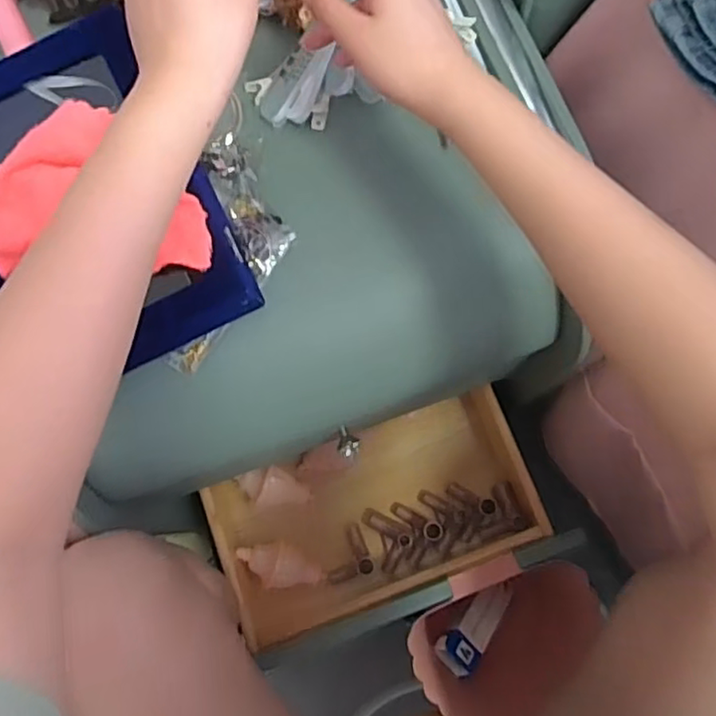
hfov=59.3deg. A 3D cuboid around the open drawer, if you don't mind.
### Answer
[{"bbox_3d":[0.021,0.170,0.668,0.328,0.100,0.213,-21,77,-4],"label":"open drawer"}]

